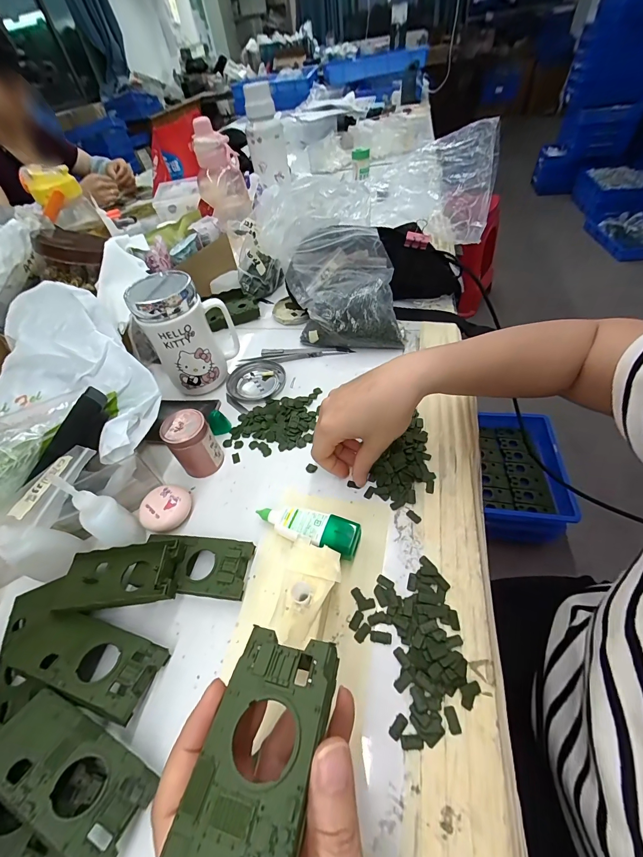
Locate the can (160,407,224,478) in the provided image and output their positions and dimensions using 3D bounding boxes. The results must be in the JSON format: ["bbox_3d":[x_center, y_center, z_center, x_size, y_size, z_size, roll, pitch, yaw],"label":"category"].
[{"bbox_3d":[-0.136,0.016,0.363,0.045,0.064,0.043,-4,50,5],"label":"can"}]

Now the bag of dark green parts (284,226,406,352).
[{"bbox_3d":[0.028,-0.195,0.479,0.154,0.119,0.128,-5,50,4],"label":"bag of dark green parts"}]

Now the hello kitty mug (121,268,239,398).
[{"bbox_3d":[-0.162,-0.117,0.423,0.100,0.131,0.069,-13,49,-3],"label":"hello kitty mug"}]

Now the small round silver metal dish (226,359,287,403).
[{"bbox_3d":[-0.090,-0.063,0.467,0.078,0.015,0.078,-4,50,5],"label":"small round silver metal dish"}]

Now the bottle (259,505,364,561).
[{"bbox_3d":[-0.014,0.090,0.306,0.095,0.023,0.033,11,52,17],"label":"bottle"}]

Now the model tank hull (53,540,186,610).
[{"bbox_3d":[-0.176,0.126,0.291,0.111,0.021,0.049,-10,51,9],"label":"model tank hull"}]

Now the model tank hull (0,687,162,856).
[{"bbox_3d":[-0.158,0.213,0.210,0.106,0.020,0.049,26,29,16],"label":"model tank hull"}]

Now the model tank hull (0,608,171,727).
[{"bbox_3d":[-0.182,0.170,0.255,0.124,0.024,0.046,14,53,12],"label":"model tank hull"}]

